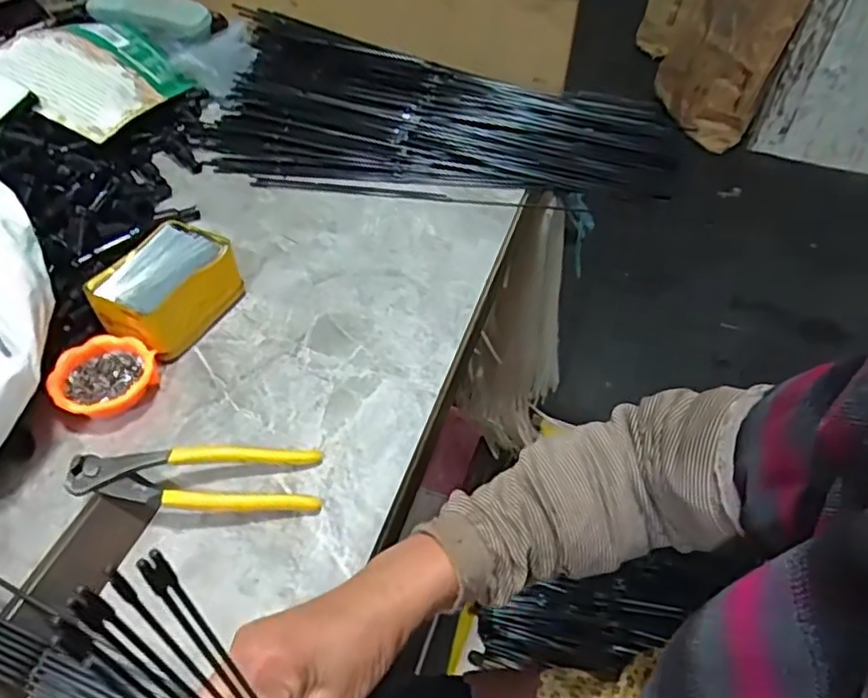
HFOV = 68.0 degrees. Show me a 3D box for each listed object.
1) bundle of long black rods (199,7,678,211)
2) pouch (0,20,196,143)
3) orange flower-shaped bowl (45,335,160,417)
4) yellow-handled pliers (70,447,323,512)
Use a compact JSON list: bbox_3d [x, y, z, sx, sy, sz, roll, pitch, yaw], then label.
[{"bbox_3d":[-0.005,-0.290,0.778,0.565,0.059,0.297,9,47,9],"label":"bundle of long black rods"},{"bbox_3d":[-0.400,-0.331,0.759,0.162,0.025,0.220,30,38,-7],"label":"pouch"},{"bbox_3d":[-0.262,0.026,0.518,0.071,0.027,0.077,0,47,0],"label":"orange flower-shaped bowl"},{"bbox_3d":[-0.163,0.090,0.449,0.163,0.014,0.049,4,45,-13],"label":"yellow-handled pliers"}]

